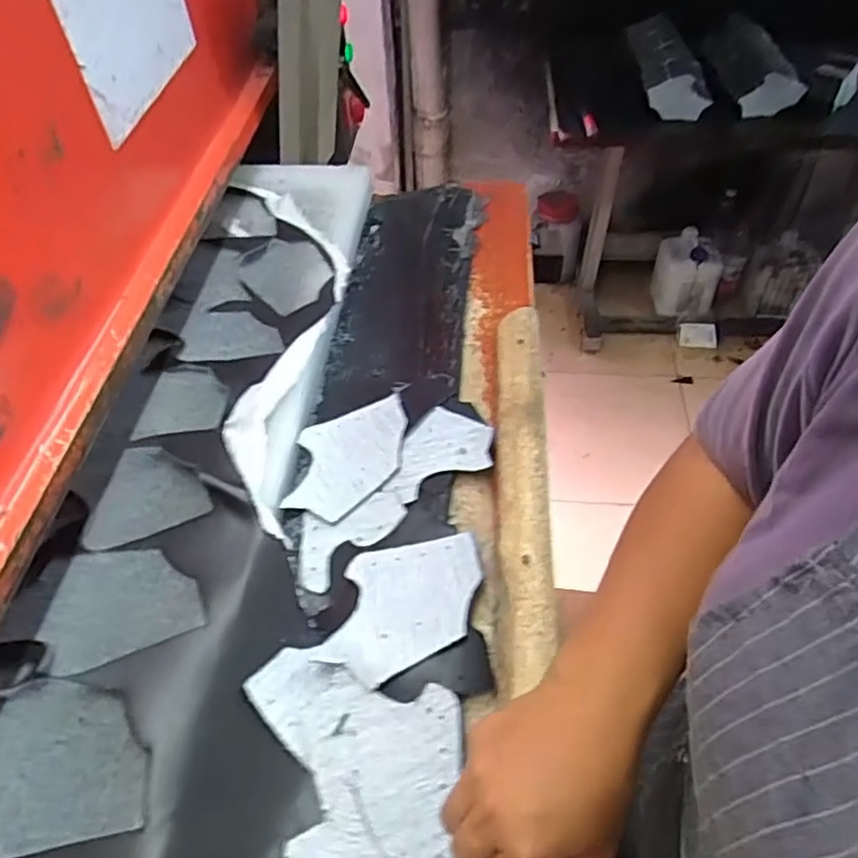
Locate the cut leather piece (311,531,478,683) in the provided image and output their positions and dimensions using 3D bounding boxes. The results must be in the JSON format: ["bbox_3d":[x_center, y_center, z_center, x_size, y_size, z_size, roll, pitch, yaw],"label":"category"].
[{"bbox_3d":[-0.019,0.130,0.498,0.100,0.007,0.118,6,52,18],"label":"cut leather piece"}]

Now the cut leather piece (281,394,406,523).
[{"bbox_3d":[-0.072,0.025,0.605,0.116,0.009,0.106,-19,53,2],"label":"cut leather piece"}]

